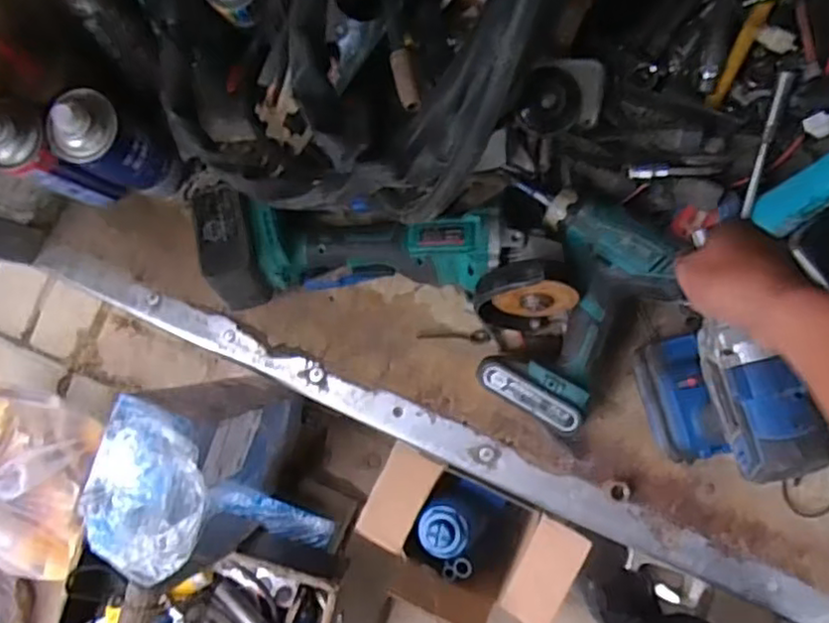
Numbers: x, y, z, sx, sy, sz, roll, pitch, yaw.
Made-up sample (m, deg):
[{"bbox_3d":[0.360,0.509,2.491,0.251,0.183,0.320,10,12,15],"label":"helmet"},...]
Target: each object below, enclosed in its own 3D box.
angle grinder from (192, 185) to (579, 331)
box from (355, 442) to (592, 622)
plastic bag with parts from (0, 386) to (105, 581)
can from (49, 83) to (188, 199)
[{"bbox_3d":[-0.037,-0.049,0.639,0.366,0.117,0.111,7,87,6],"label":"angle grinder"},{"bbox_3d":[0.056,0.277,0.795,0.237,0.099,0.143,23,89,6],"label":"box"},{"bbox_3d":[-0.583,0.246,0.956,0.239,0.136,0.254,14,88,6],"label":"plastic bag with parts"},{"bbox_3d":[-0.282,-0.154,0.648,0.064,0.174,0.063,0,86,5],"label":"can"}]

